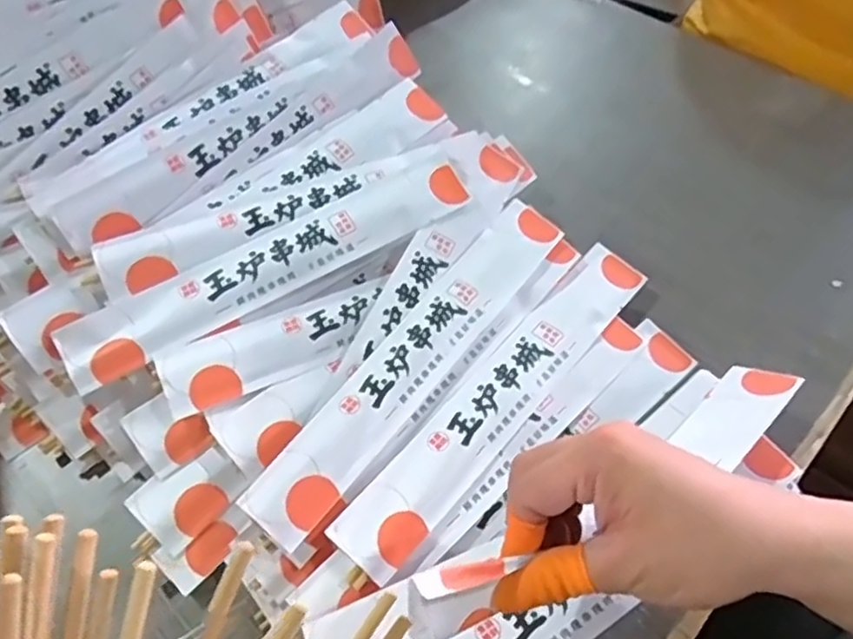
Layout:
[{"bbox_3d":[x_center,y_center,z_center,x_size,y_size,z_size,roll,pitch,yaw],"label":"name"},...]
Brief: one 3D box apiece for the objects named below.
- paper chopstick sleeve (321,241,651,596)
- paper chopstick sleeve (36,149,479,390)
[{"bbox_3d":[0.052,0.045,0.438,0.045,0.007,0.278,41,63,11],"label":"paper chopstick sleeve"},{"bbox_3d":[-0.101,-0.042,0.454,0.282,0.013,0.062,-30,76,-15],"label":"paper chopstick sleeve"}]

